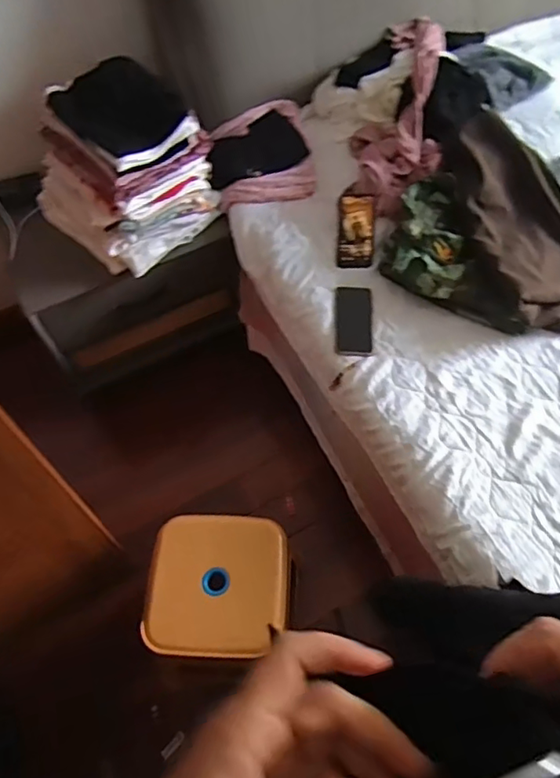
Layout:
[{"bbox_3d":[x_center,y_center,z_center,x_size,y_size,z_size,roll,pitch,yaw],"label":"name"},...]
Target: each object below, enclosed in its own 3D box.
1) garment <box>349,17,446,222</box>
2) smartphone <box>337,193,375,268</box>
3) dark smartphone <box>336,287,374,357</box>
[{"bbox_3d":[0.266,-0.609,1.213,0.189,0.077,0.489,12,81,8],"label":"garment"},{"bbox_3d":[0.164,-0.342,1.220,0.076,0.016,0.166,3,83,4],"label":"smartphone"},{"bbox_3d":[0.148,-0.137,1.125,0.073,0.012,0.159,1,59,3],"label":"dark smartphone"}]

